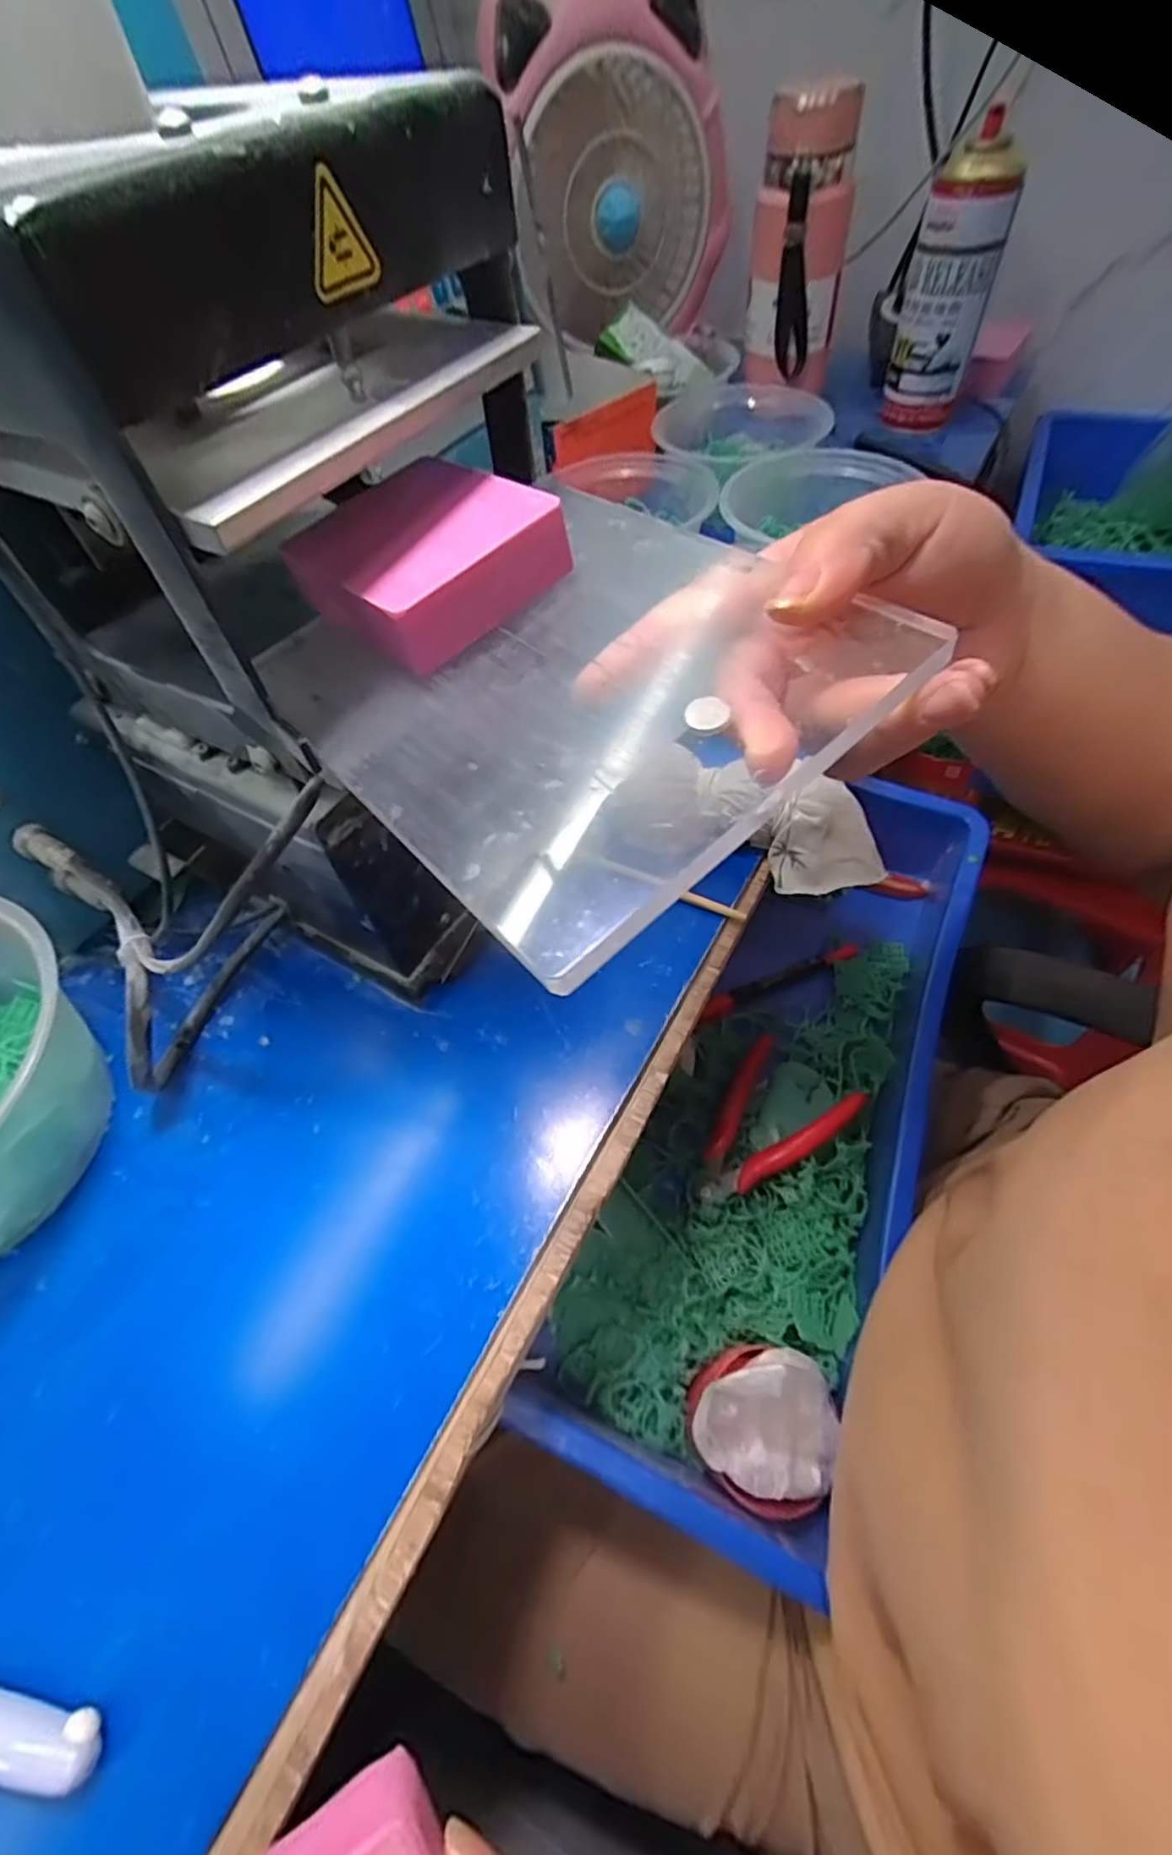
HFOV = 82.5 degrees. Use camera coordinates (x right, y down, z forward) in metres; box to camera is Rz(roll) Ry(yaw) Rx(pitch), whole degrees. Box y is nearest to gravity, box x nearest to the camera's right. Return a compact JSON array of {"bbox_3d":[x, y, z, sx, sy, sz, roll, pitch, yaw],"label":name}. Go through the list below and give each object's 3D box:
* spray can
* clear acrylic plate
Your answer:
[{"bbox_3d":[0.288,-0.501,0.537,0.068,0.173,0.072,14,59,14],"label":"spray can"},{"bbox_3d":[-0.010,-0.073,0.190,0.130,0.005,0.162,-38,57,-10],"label":"clear acrylic plate"}]

